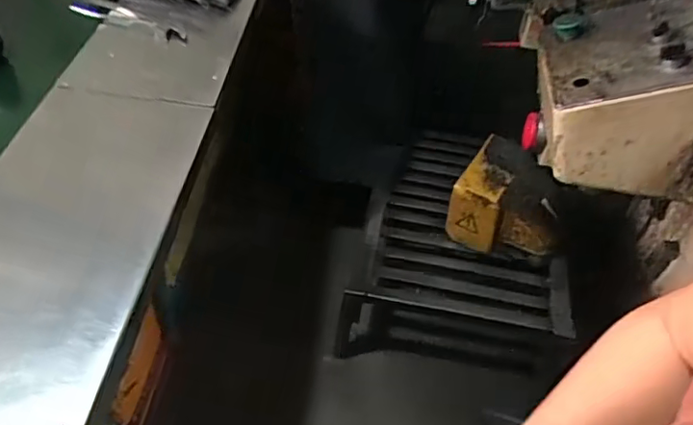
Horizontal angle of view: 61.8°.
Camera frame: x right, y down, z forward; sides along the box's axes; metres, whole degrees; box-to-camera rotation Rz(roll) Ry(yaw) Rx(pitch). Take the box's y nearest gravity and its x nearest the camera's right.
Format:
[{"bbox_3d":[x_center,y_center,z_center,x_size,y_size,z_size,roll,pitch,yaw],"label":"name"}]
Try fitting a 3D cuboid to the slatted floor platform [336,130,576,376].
[{"bbox_3d":[0.263,0.081,1.462,0.459,0.282,0.584,9,46,2],"label":"slatted floor platform"}]

